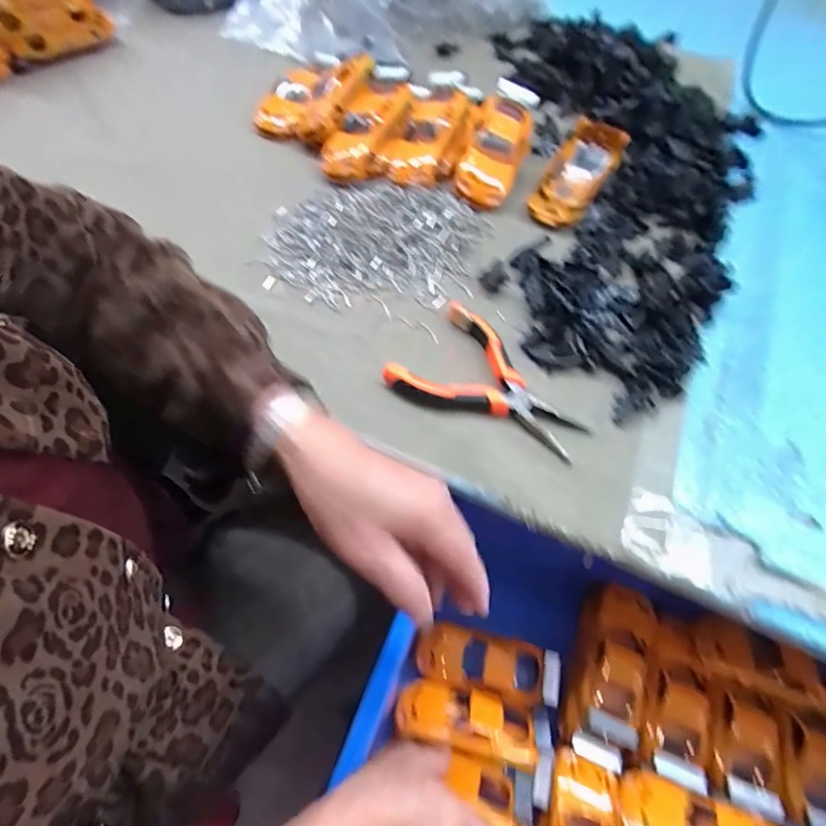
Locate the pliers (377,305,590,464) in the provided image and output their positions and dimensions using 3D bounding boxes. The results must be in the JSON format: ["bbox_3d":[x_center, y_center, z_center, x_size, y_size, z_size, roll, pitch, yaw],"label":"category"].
[{"bbox_3d":[0.059,-0.015,0.381,0.145,0.021,0.091,40,70,15],"label":"pliers"}]

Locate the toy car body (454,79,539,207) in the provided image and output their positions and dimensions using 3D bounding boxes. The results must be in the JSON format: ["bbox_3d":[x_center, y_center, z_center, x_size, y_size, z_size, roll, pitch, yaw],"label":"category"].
[{"bbox_3d":[0.085,-0.276,0.512,0.060,0.048,0.148,18,60,10],"label":"toy car body"}]

